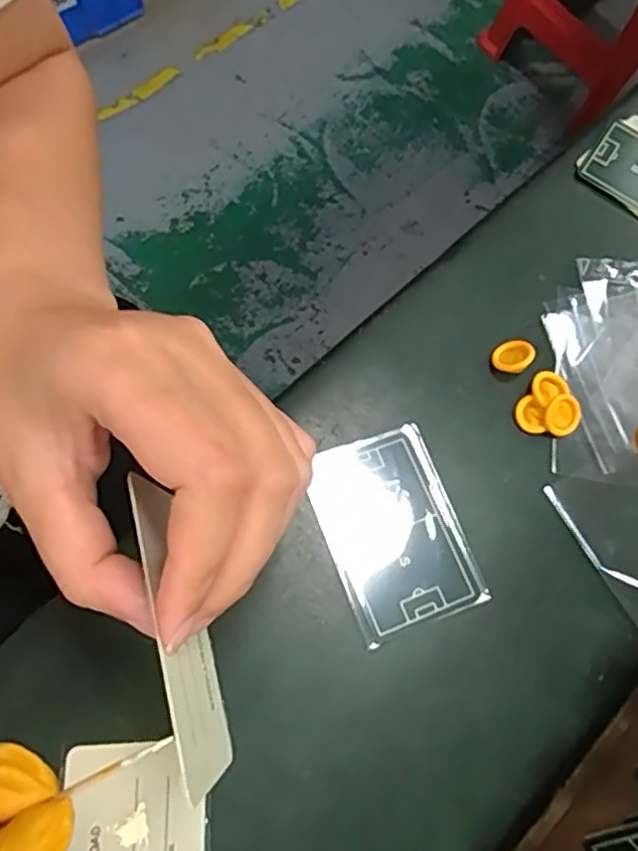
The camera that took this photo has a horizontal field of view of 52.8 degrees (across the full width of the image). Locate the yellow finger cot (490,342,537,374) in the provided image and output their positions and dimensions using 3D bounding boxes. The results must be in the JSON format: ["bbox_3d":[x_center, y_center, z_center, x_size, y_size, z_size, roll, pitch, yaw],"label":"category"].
[{"bbox_3d":[0.098,-0.035,0.325,0.021,0.004,0.016,-23,64,20],"label":"yellow finger cot"}]

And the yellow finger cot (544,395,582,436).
[{"bbox_3d":[0.121,-0.005,0.319,0.018,0.005,0.020,34,95,-3],"label":"yellow finger cot"}]

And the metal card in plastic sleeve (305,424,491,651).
[{"bbox_3d":[0.034,0.048,0.295,0.061,0.004,0.089,-18,73,-10],"label":"metal card in plastic sleeve"}]

